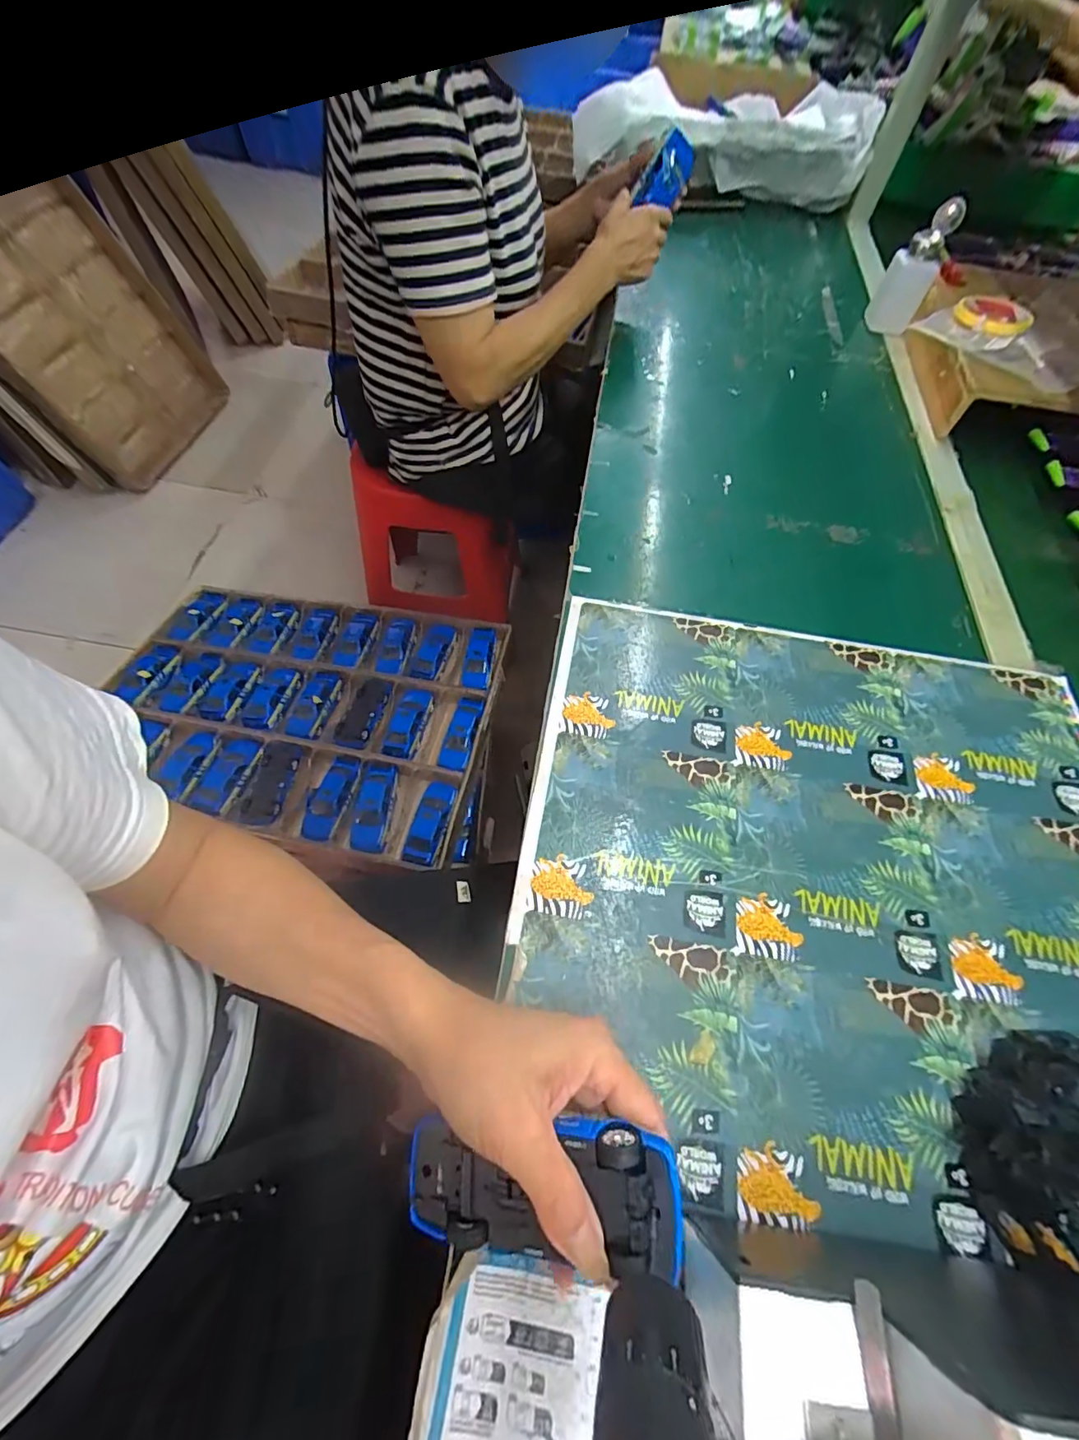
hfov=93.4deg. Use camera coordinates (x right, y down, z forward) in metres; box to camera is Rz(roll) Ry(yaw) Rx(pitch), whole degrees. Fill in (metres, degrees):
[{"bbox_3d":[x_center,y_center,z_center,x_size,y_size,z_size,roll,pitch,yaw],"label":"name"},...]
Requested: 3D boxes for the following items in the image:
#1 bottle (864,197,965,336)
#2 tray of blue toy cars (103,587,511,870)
[{"bbox_3d":[0.489,-0.589,0.673,0.061,0.127,0.045,23,64,12],"label":"bottle"},{"bbox_3d":[-0.416,-0.028,0.869,0.659,0.068,0.449,12,62,3],"label":"tray of blue toy cars"}]

